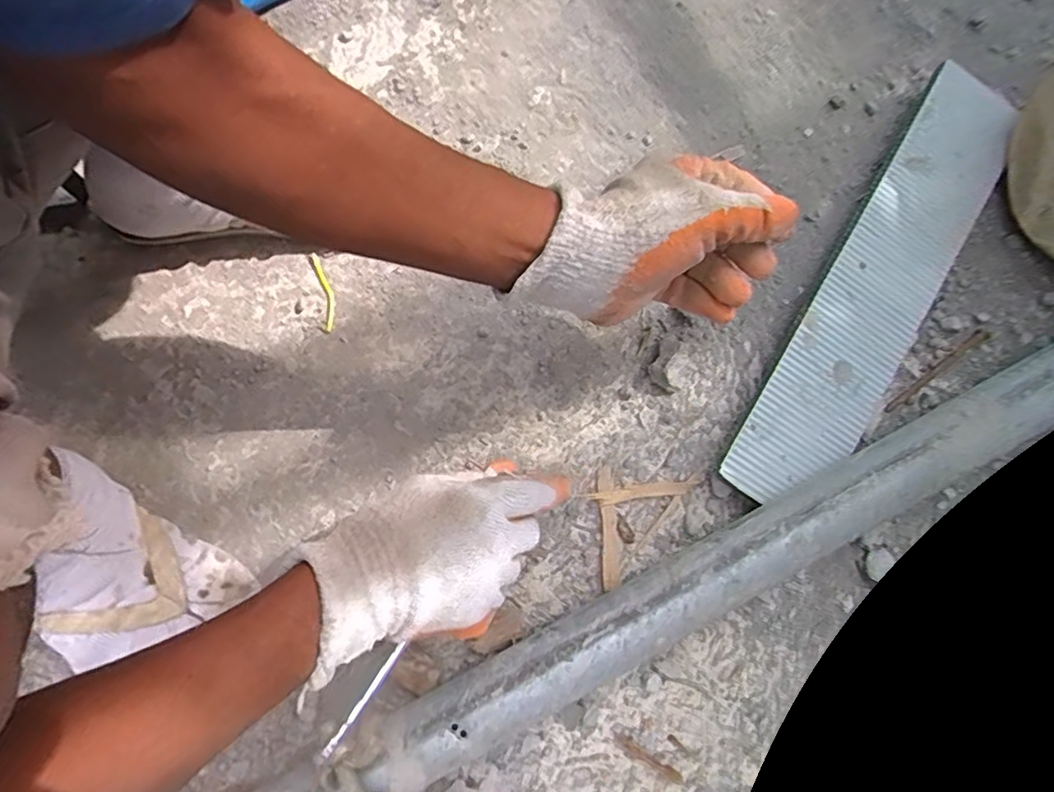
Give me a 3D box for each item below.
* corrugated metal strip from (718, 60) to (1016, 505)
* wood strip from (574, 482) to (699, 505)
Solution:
[{"bbox_3d":[0.285,-0.089,0.468,0.094,0.014,0.406,34,80,-11],"label":"corrugated metal strip"},{"bbox_3d":[0.083,0.074,0.450,0.087,0.004,0.011,-7,78,-2],"label":"wood strip"}]

